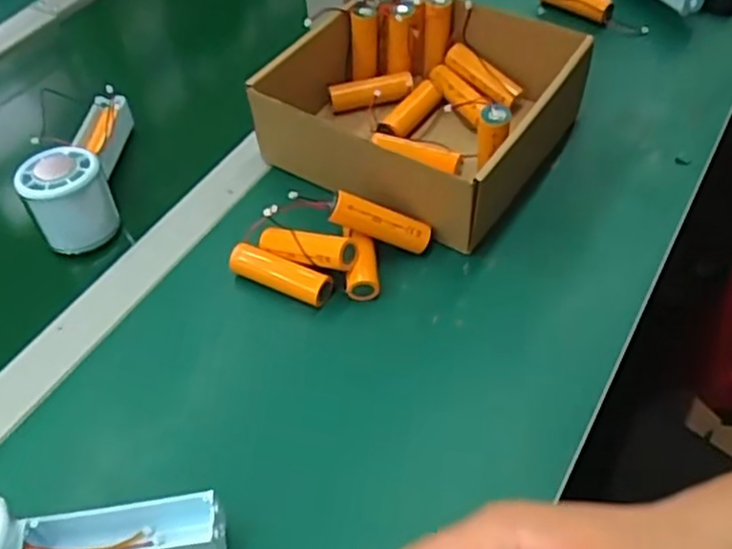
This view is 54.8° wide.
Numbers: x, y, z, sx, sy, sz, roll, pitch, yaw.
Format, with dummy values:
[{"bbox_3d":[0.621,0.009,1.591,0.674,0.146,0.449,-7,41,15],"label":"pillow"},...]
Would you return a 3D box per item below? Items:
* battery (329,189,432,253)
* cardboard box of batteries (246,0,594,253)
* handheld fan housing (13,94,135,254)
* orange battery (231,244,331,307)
[{"bbox_3d":[0.011,-0.035,0.480,0.070,0.020,0.019,19,45,-22],"label":"battery"},{"bbox_3d":[0.049,-0.139,0.551,0.198,0.078,0.201,28,58,25],"label":"cardboard box of batteries"},{"bbox_3d":[-0.216,-0.087,0.545,0.056,0.057,0.138,-5,50,0],"label":"handheld fan housing"},{"bbox_3d":[-0.059,0.001,0.480,0.075,0.021,0.019,21,55,20],"label":"orange battery"}]

